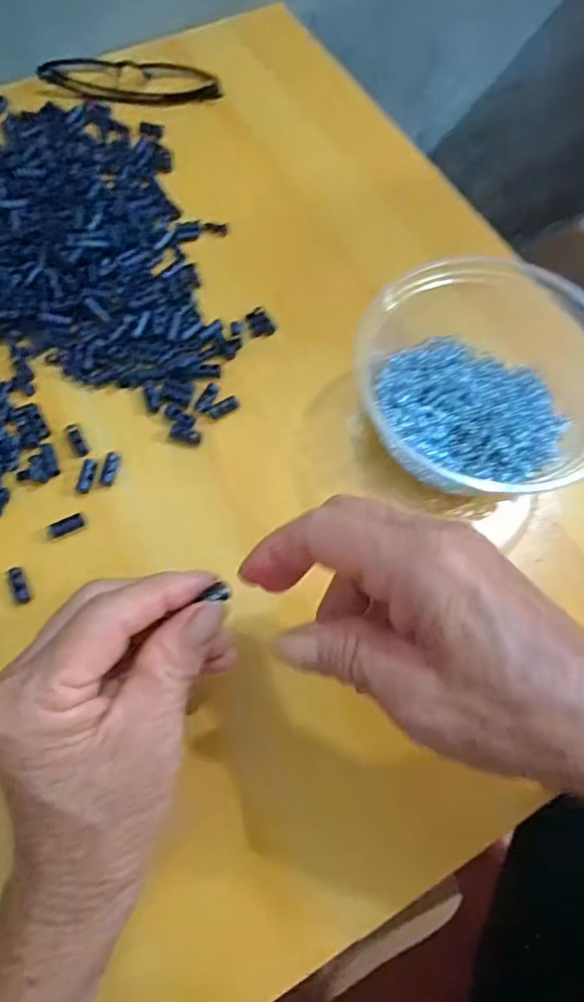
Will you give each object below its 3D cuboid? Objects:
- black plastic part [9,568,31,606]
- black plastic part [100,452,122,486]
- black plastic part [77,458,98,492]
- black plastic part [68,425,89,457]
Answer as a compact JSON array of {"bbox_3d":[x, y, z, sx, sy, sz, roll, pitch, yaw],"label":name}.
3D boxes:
[{"bbox_3d":[-0.138,0.042,0.281,0.007,0.004,0.019,-22,72,-10],"label":"black plastic part"},{"bbox_3d":[-0.101,-0.018,0.308,0.008,0.004,0.019,10,69,1],"label":"black plastic part"},{"bbox_3d":[-0.112,-0.014,0.305,0.007,0.004,0.018,14,69,3],"label":"black plastic part"},{"bbox_3d":[-0.121,-0.034,0.312,0.007,0.004,0.022,-28,73,-12],"label":"black plastic part"}]

